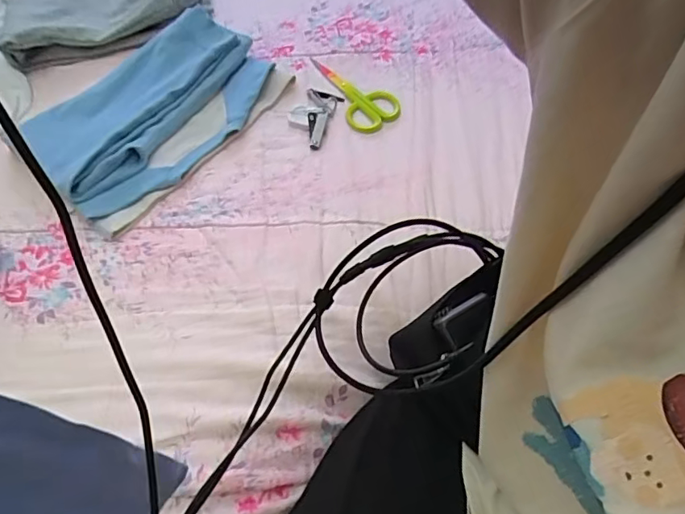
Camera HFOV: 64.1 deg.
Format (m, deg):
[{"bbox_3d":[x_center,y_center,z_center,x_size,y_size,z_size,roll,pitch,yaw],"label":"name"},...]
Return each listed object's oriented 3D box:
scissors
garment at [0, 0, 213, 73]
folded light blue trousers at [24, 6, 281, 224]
[{"bbox_3d":[0.018,-0.233,0.753,0.074,0.006,0.160,-24,59,-12],"label":"scissors"},{"bbox_3d":[-0.365,-0.412,0.843,0.288,0.047,0.234,-15,58,-6],"label":"garment"},{"bbox_3d":[-0.246,-0.199,0.716,0.189,0.044,0.314,35,66,22],"label":"folded light blue trousers"}]

